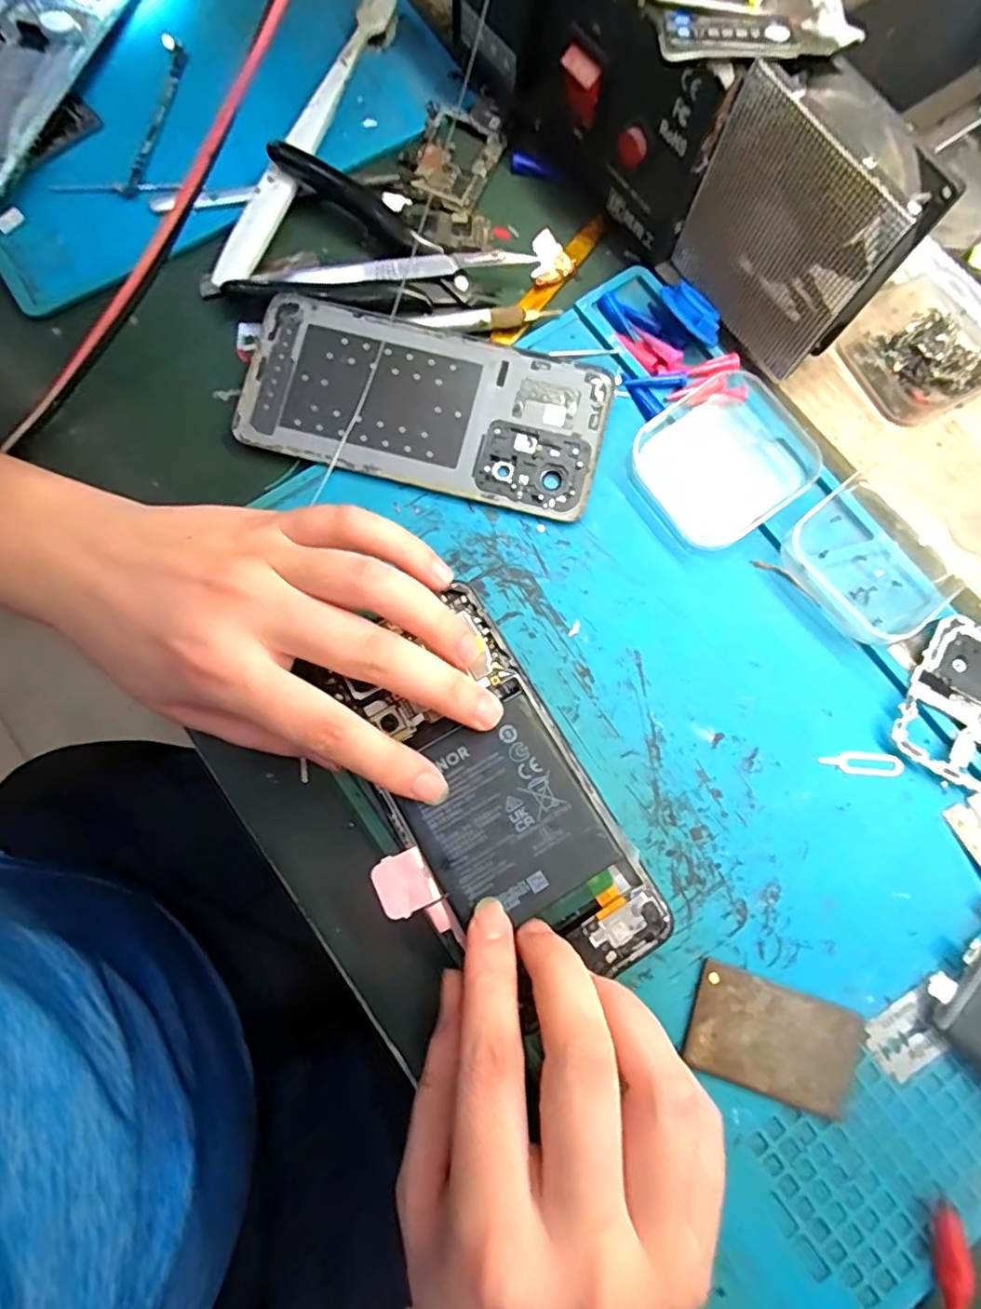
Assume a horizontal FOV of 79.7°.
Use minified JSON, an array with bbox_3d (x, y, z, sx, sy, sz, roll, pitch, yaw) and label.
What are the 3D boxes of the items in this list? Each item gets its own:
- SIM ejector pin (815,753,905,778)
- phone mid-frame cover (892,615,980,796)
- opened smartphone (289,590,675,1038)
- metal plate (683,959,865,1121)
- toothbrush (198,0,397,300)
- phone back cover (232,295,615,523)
[{"bbox_3d":[0.149,0.044,0.236,0.034,0.004,0.009,3,78,0],"label":"SIM ejector pin"},{"bbox_3d":[0.194,0.020,0.238,0.045,0.005,0.065,31,80,5],"label":"phone mid-frame cover"},{"bbox_3d":[0.000,0.054,0.224,0.071,0.011,0.151,-31,80,-6],"label":"opened smartphone"},{"bbox_3d":[0.103,0.140,0.214,0.061,0.005,0.037,20,79,3],"label":"metal plate"},{"bbox_3d":[-0.092,-0.250,0.285,0.021,0.018,0.181,23,79,4],"label":"toothbrush"},{"bbox_3d":[-0.029,-0.107,0.260,0.158,0.012,0.070,14,79,2],"label":"phone back cover"}]

